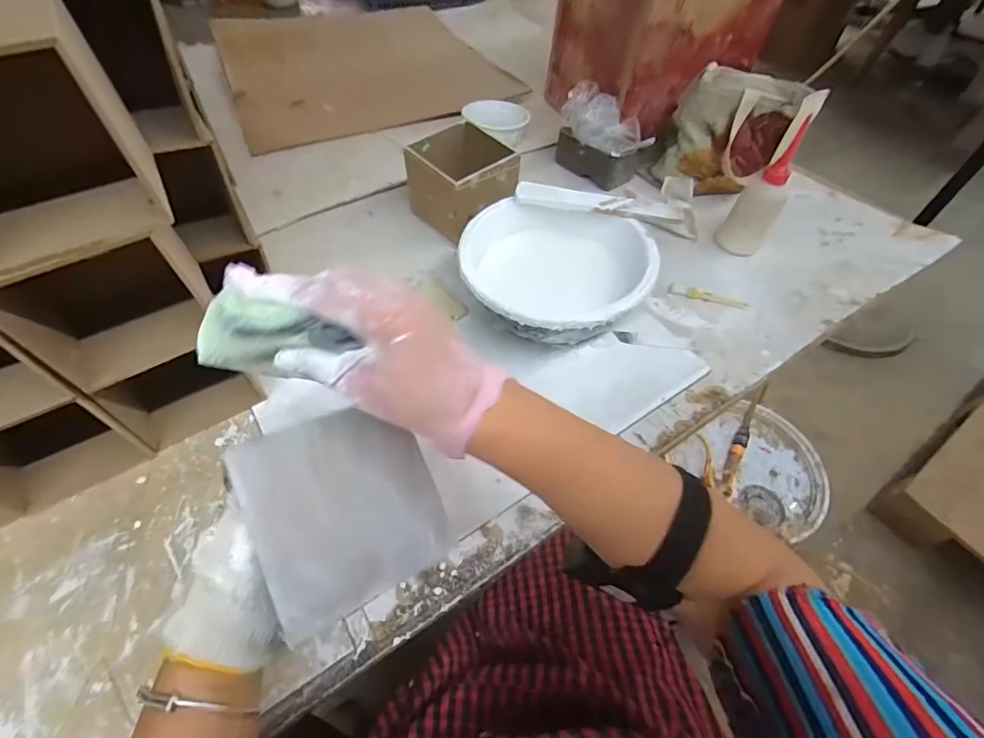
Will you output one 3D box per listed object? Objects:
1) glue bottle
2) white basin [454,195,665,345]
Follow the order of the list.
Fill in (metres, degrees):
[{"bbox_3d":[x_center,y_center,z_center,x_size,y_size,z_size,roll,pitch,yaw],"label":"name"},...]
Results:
[{"bbox_3d":[0.355,-0.225,0.610,0.059,0.162,0.046,28,58,17],"label":"glue bottle"},{"bbox_3d":[0.073,-0.096,0.551,0.203,0.096,0.187,1,54,-1],"label":"white basin"}]

